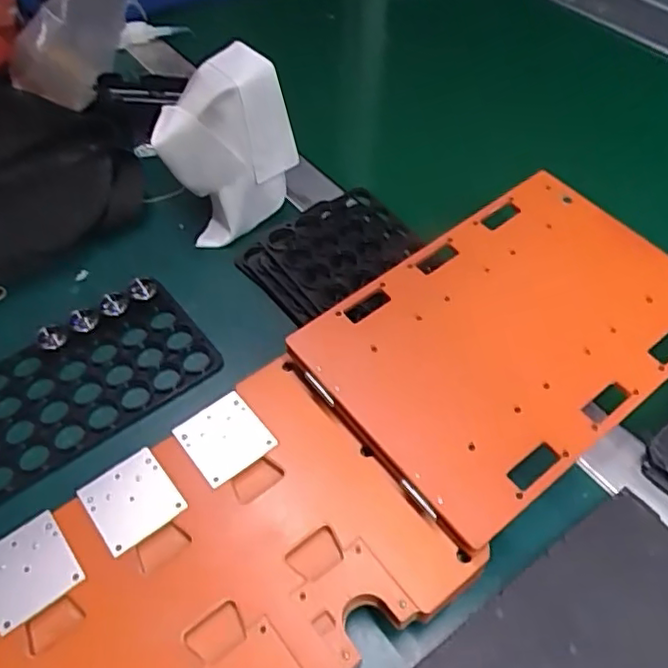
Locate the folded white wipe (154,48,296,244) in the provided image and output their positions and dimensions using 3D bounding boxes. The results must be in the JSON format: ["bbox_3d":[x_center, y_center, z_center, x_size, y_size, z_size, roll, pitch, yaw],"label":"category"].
[{"bbox_3d":[-0.083,-0.143,0.490,0.098,0.114,0.070,-27,57,-15],"label":"folded white wipe"}]

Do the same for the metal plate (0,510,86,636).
[{"bbox_3d":[-0.158,0.121,0.324,0.044,0.004,0.045,-33,58,-21],"label":"metal plate"}]

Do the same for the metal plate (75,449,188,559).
[{"bbox_3d":[-0.111,0.091,0.346,0.044,0.004,0.046,-32,63,-23],"label":"metal plate"}]

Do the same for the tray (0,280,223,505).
[{"bbox_3d":[-0.182,0.038,0.424,0.194,0.011,0.098,-32,58,-18],"label":"tray"}]

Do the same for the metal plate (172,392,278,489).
[{"bbox_3d":[-0.063,0.060,0.367,0.044,0.005,0.045,-34,59,-19],"label":"metal plate"}]

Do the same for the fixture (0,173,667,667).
[{"bbox_3d":[0.015,0.071,0.357,0.448,0.050,0.161,-35,59,-19],"label":"fixture"}]

